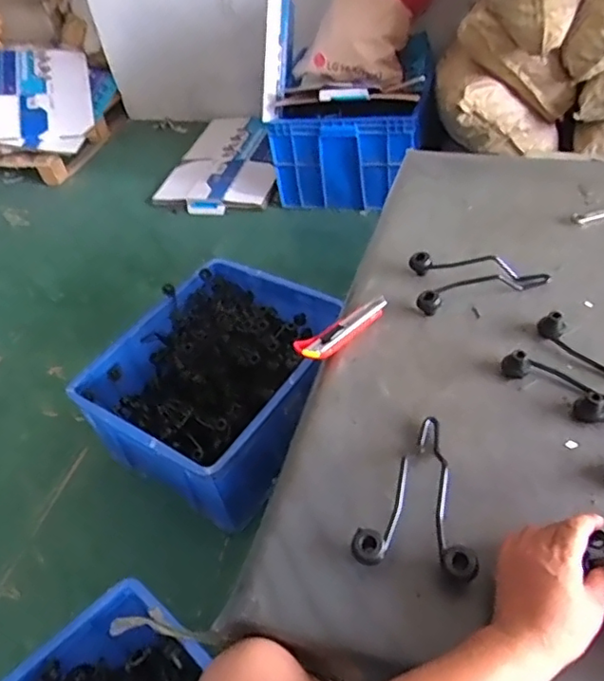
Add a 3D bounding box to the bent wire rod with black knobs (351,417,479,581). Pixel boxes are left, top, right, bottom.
[{"bbox_3d":[0.128,0.155,0.630,0.117,0.036,0.190,5,47,14],"label":"bent wire rod with black knobs"}]

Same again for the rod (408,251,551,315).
[{"bbox_3d":[0.261,-0.089,0.849,0.194,0.031,0.105,-4,46,5],"label":"rod"}]

